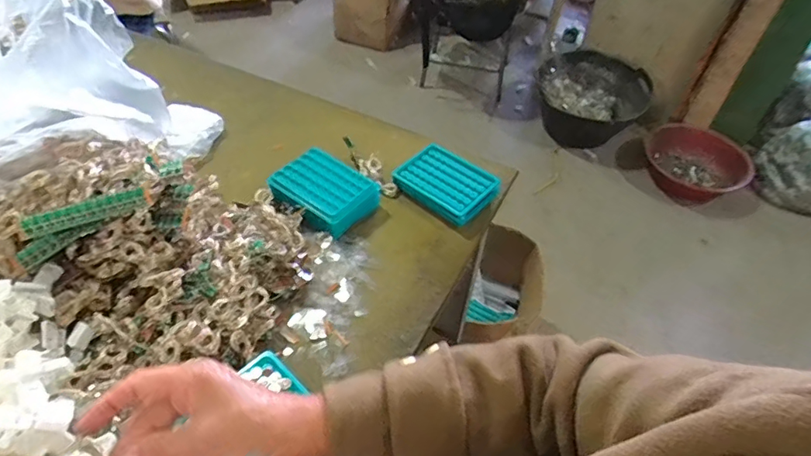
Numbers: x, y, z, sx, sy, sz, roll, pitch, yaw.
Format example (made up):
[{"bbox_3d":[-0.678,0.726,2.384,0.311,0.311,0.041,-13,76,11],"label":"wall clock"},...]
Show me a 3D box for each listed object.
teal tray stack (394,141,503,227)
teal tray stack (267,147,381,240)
[{"bbox_3d":[0.060,-0.069,0.721,0.135,0.025,0.103,36,56,25],"label":"teal tray stack"},{"bbox_3d":[-0.111,-0.051,0.685,0.128,0.039,0.099,32,54,22],"label":"teal tray stack"}]

